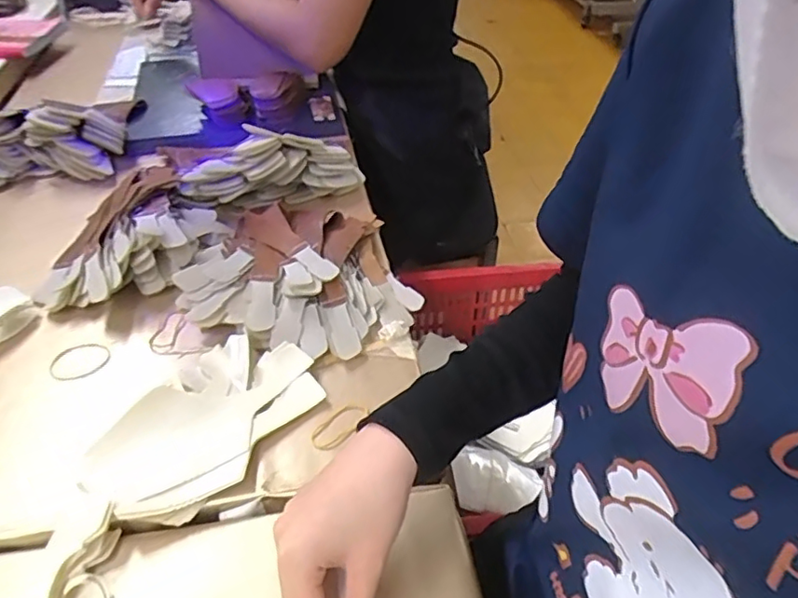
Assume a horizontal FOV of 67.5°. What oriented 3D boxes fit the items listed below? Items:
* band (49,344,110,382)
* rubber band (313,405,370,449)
[{"bbox_3d":[-0.293,0.055,0.546,0.051,0.004,0.049,1,41,-1],"label":"band"},{"bbox_3d":[-0.048,0.105,0.495,0.056,0.004,0.026,-34,52,-32],"label":"rubber band"}]

